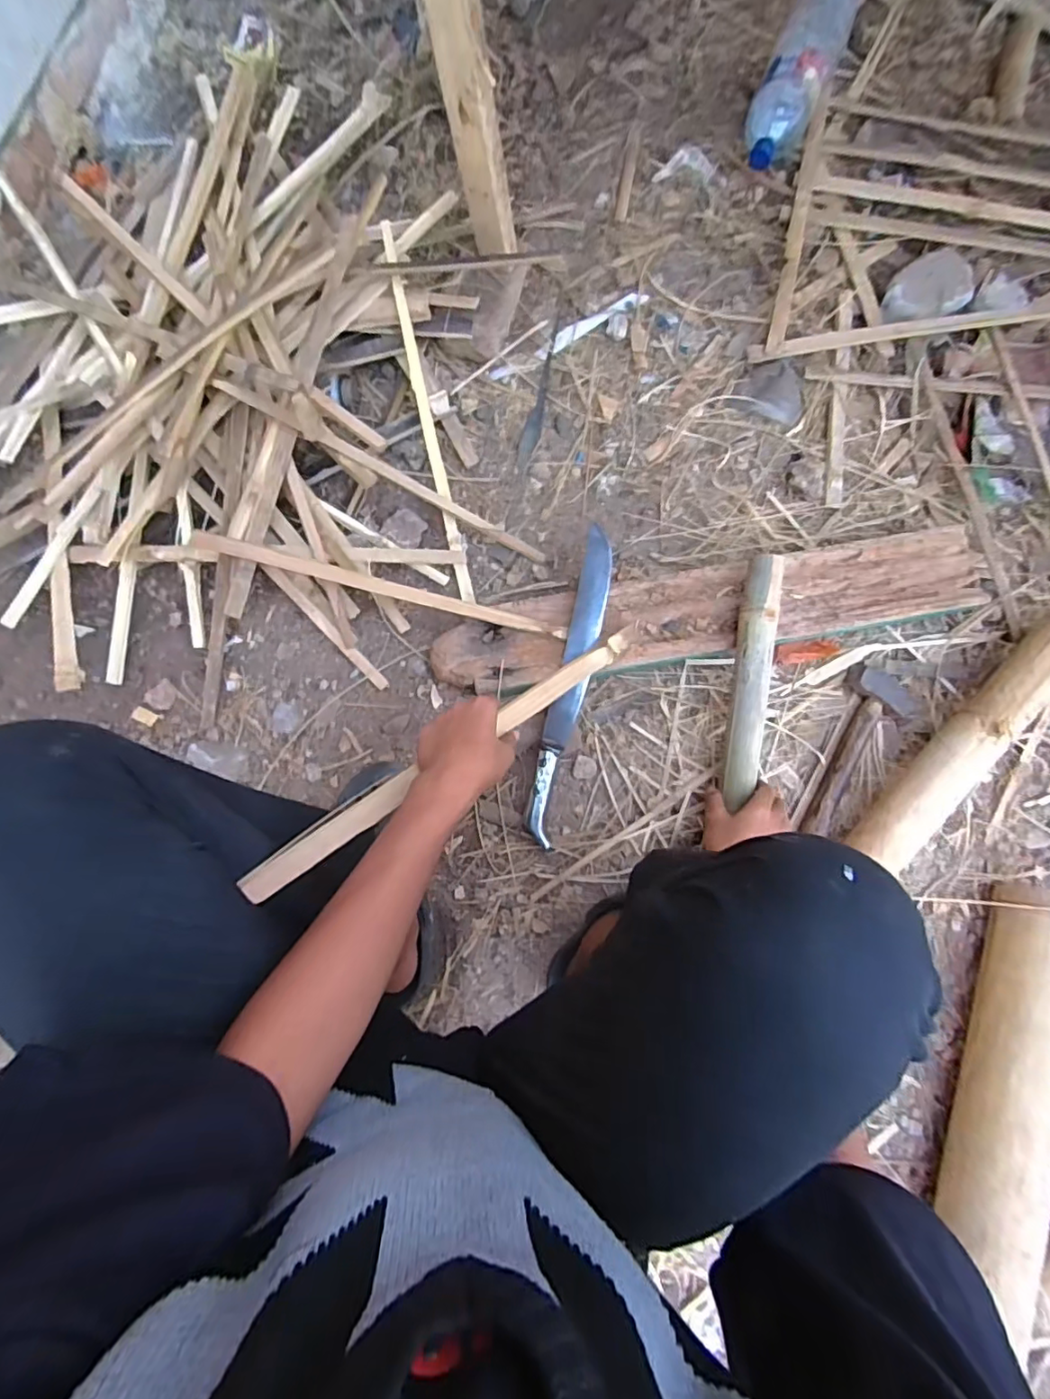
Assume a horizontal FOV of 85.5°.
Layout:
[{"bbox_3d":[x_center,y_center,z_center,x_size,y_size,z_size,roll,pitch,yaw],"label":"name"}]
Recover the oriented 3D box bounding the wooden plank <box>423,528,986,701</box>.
[{"bbox_3d":[0.237,-0.116,0.746,0.722,0.044,0.136,-12,82,0],"label":"wooden plank"}]

